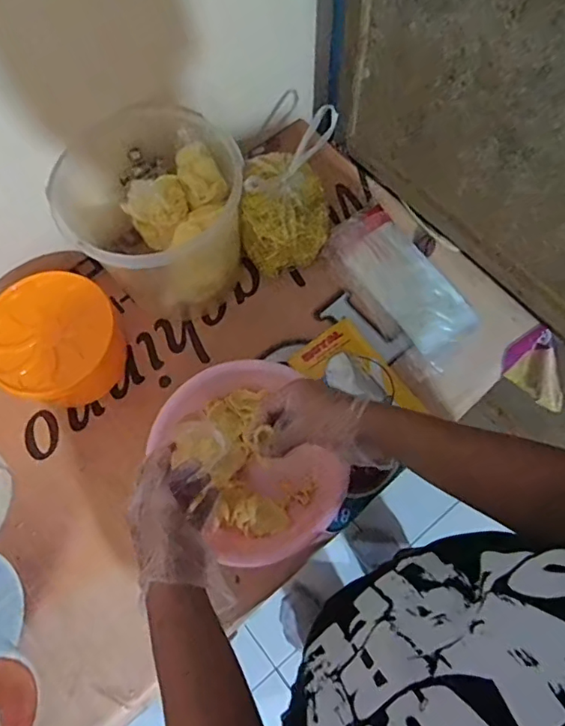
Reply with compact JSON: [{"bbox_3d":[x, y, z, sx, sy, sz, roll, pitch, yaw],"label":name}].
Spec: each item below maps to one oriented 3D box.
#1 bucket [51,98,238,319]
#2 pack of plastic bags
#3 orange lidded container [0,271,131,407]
[{"bbox_3d":[-0.190,-0.218,0.819,0.244,0.215,0.204,-29,71,-10],"label":"bucket"},{"bbox_3d":[0.201,-0.138,0.873,0.112,0.013,0.272,-35,77,-5],"label":"pack of plastic bags"},{"bbox_3d":[-0.342,-0.029,0.814,0.168,0.117,0.182,0,69,1],"label":"orange lidded container"}]

